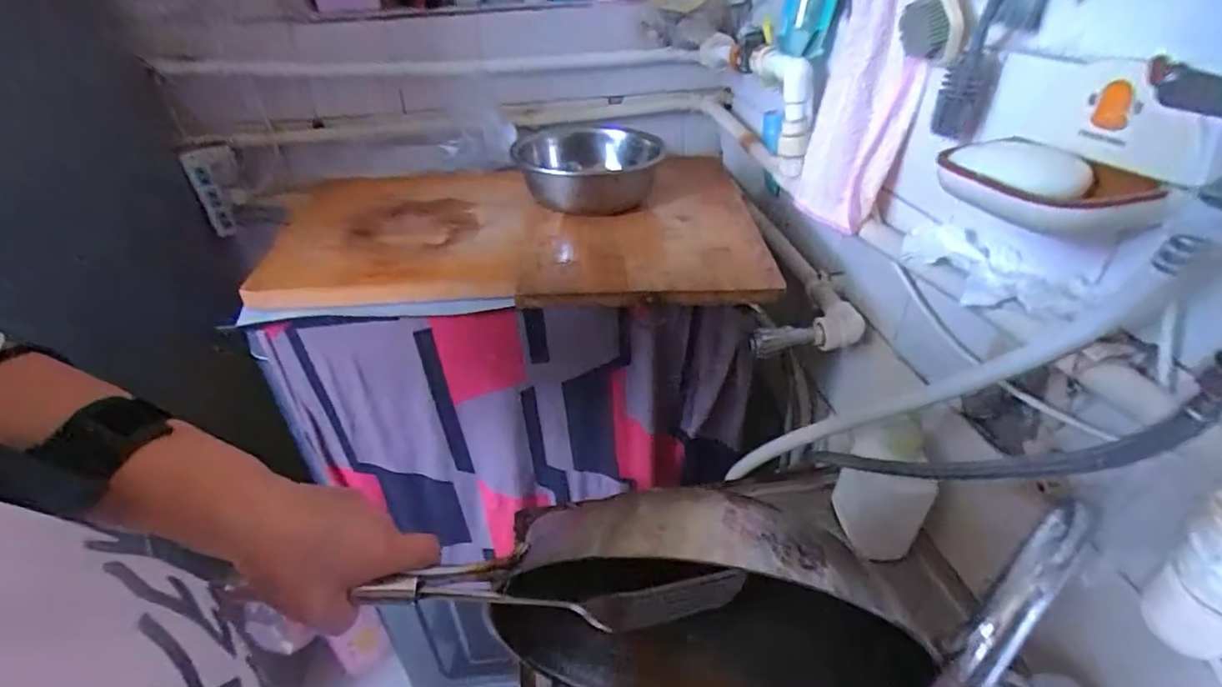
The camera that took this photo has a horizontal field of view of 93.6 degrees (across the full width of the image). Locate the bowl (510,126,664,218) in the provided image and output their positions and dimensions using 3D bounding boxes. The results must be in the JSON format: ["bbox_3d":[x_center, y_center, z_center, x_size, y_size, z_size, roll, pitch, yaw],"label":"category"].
[{"bbox_3d":[-0.024,-0.201,0.680,0.158,0.062,0.163,-1,36,0],"label":"bowl"}]

